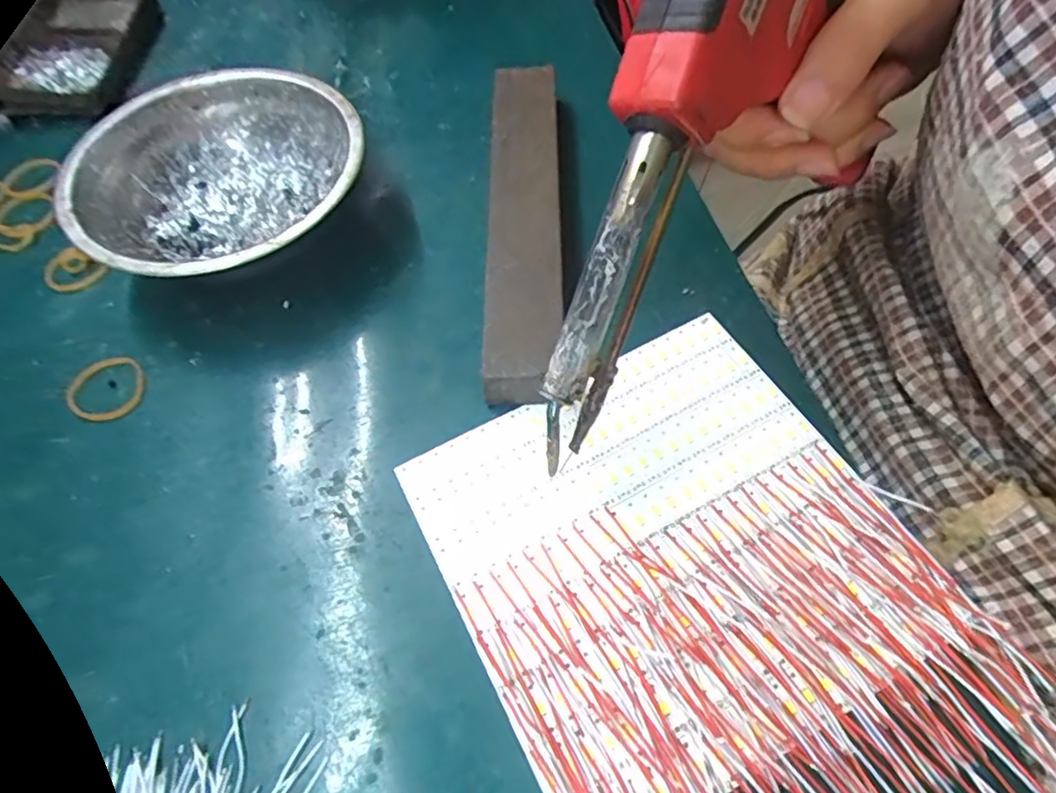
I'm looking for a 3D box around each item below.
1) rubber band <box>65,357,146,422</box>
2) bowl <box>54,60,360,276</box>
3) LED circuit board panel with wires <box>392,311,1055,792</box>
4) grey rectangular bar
[{"bbox_3d":[-0.173,-0.003,0.255,0.030,0.004,0.031,-2,59,3],"label":"rubber band"},{"bbox_3d":[-0.134,-0.092,0.282,0.121,0.041,0.119,-2,59,3],"label":"bowl"},{"bbox_3d":[0.055,0.062,0.198,0.139,0.012,0.177,-25,61,-11],"label":"LED circuit board panel with wires"},{"bbox_3d":[-0.001,-0.081,0.279,0.030,0.023,0.184,-1,59,3],"label":"grey rectangular bar"}]

